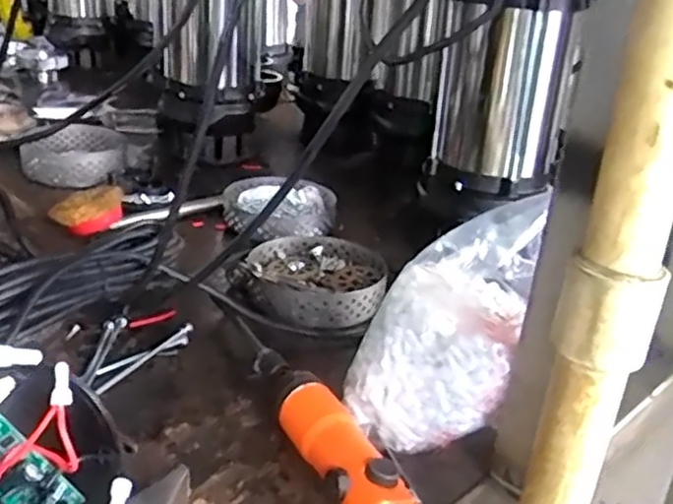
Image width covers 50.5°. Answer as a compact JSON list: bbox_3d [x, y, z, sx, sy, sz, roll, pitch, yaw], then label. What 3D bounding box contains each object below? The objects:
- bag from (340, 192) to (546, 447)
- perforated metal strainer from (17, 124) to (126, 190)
[{"bbox_3d":[0.086,0.043,0.498,0.107,0.080,0.199,24,72,32],"label":"bag"},{"bbox_3d":[-0.343,-0.127,0.938,0.132,0.046,0.139,-1,25,-12],"label":"perforated metal strainer"}]

